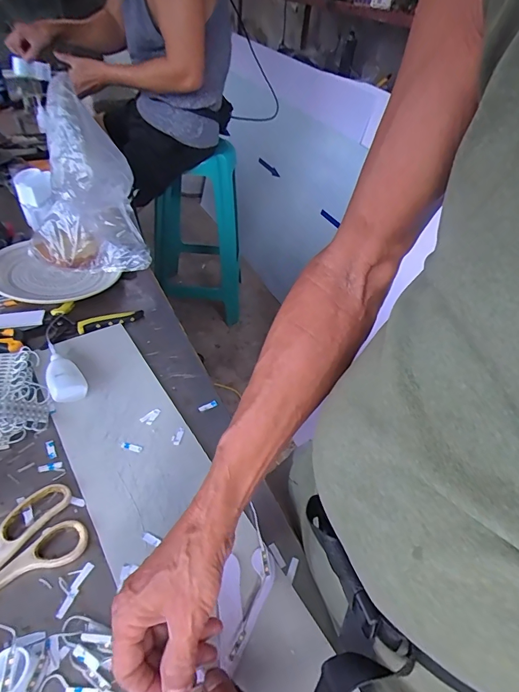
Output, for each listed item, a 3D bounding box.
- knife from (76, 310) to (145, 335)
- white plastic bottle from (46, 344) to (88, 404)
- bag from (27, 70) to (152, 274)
[{"bbox_3d":[-0.235,-0.041,0.640,0.102,0.017,0.022,-17,49,-23],"label":"knife"},{"bbox_3d":[-0.272,0.031,0.545,0.042,0.029,0.107,-24,51,-28],"label":"white plastic bottle"},{"bbox_3d":[-0.302,-0.252,0.674,0.184,0.260,0.180,-14,47,-20],"label":"bag"}]

